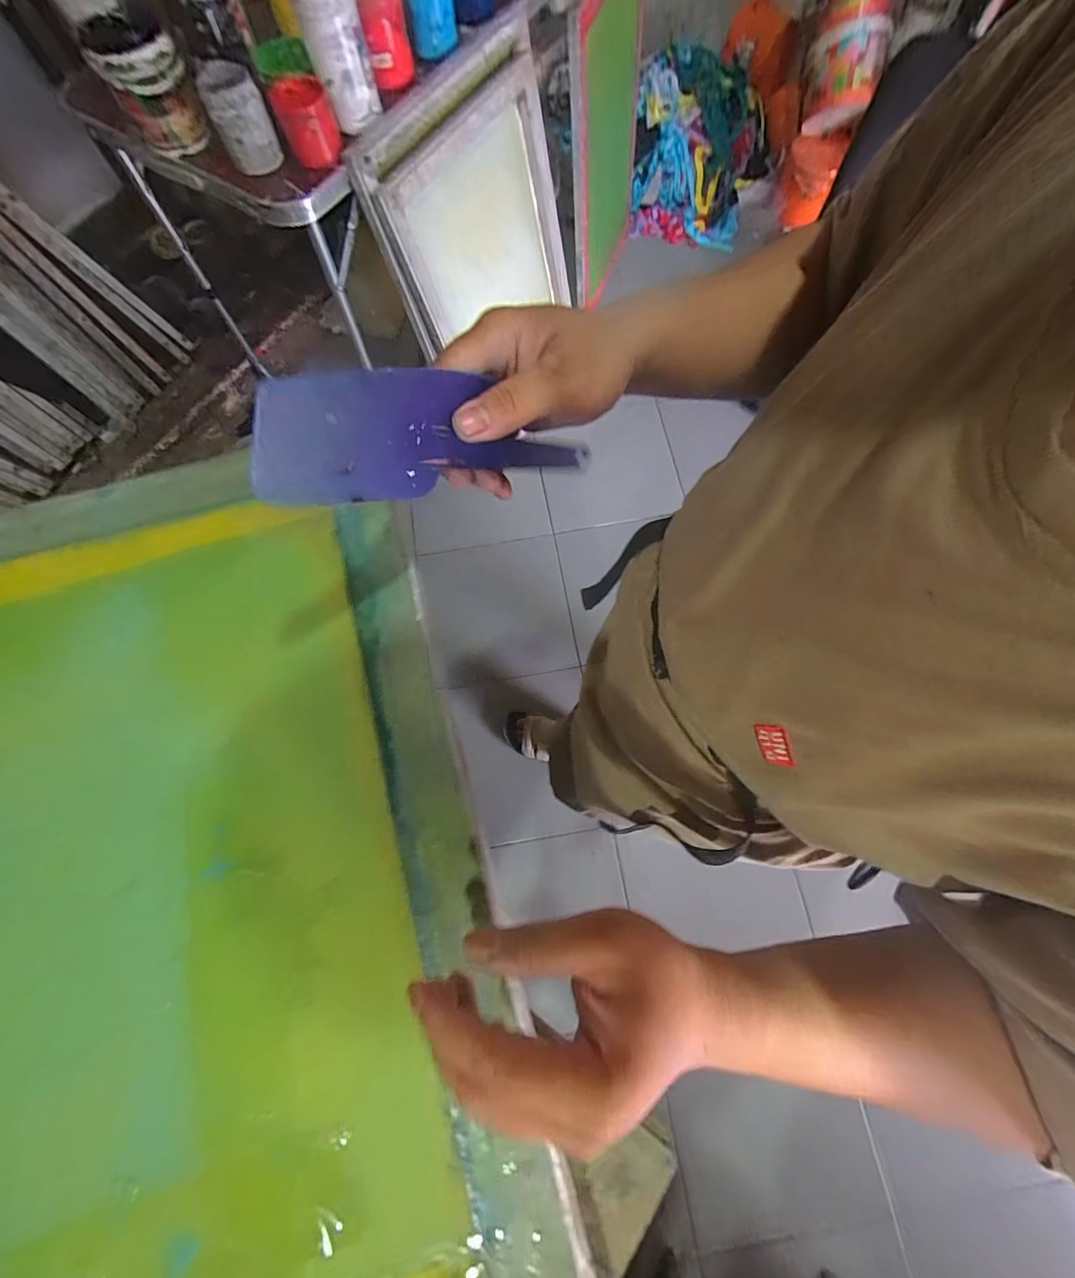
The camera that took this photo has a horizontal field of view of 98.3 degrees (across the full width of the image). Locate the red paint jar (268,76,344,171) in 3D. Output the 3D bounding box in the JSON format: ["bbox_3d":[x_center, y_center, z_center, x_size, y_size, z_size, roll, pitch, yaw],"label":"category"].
[{"bbox_3d":[-0.394,-0.884,0.794,0.088,0.074,0.088,0,74,1],"label":"red paint jar"}]

